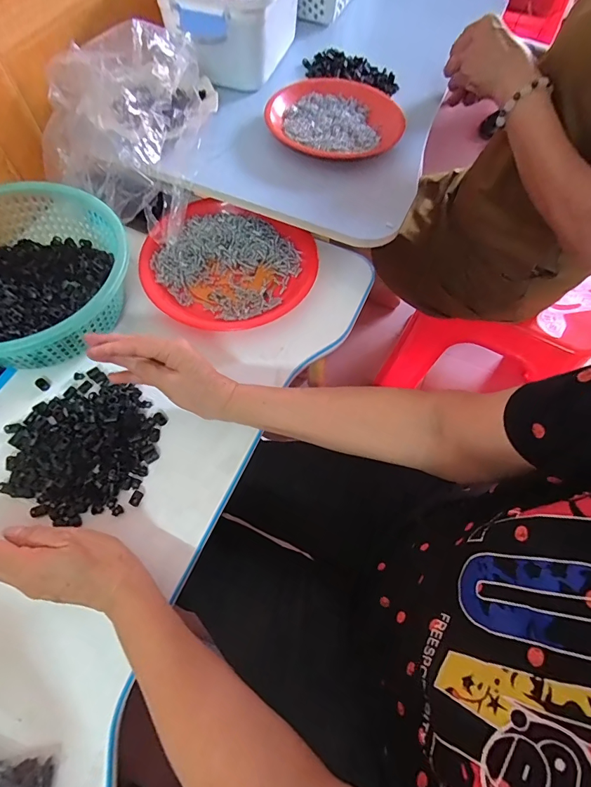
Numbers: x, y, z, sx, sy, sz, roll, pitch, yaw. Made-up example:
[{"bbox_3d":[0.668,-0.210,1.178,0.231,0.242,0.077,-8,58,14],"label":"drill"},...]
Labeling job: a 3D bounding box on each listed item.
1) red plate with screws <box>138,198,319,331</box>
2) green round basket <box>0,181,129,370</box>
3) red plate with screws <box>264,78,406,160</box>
[{"bbox_3d":[-0.085,-0.166,0.523,0.197,0.027,0.195,1,65,-2],"label":"red plate with screws"},{"bbox_3d":[-0.308,-0.139,0.464,0.224,0.086,0.208,1,65,-2],"label":"green round basket"},{"bbox_3d":[0.053,-0.387,0.560,0.181,0.022,0.177,1,65,-2],"label":"red plate with screws"}]

